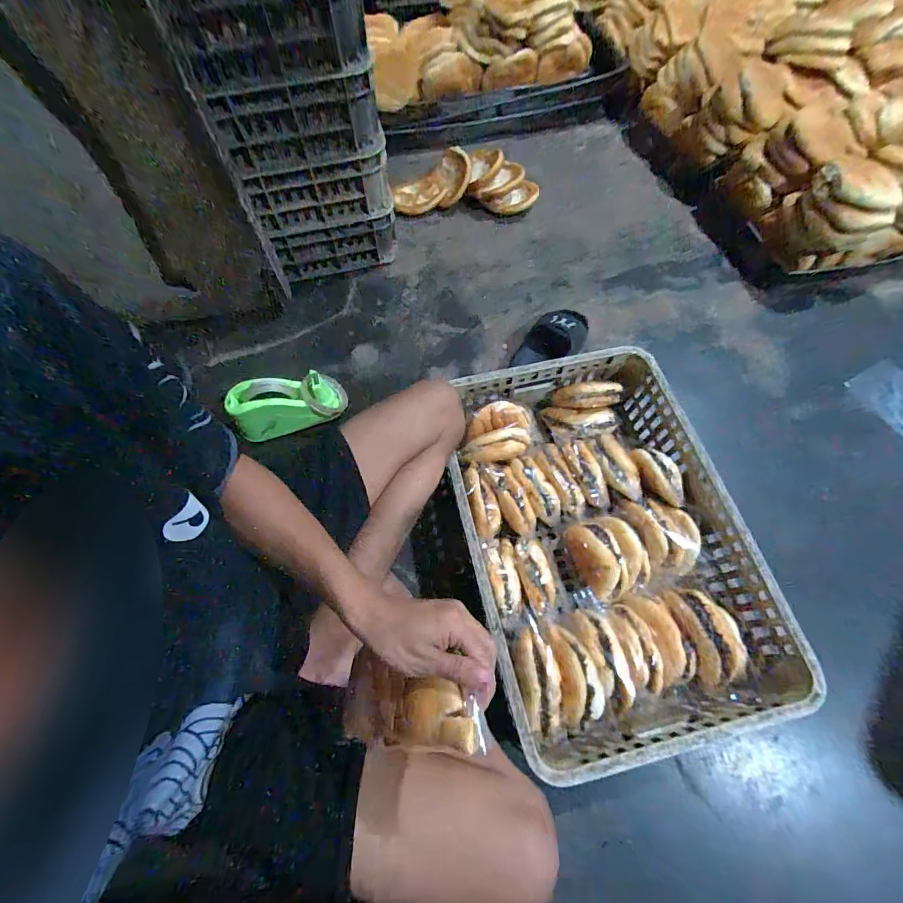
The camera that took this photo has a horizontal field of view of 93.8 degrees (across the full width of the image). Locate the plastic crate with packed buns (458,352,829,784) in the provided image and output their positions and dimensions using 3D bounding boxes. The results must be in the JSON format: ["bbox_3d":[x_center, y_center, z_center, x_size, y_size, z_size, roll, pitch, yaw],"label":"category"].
[{"bbox_3d":[0.246,0.136,0.738,0.441,0.136,0.626,-12,65,-4],"label":"plastic crate with packed buns"}]

